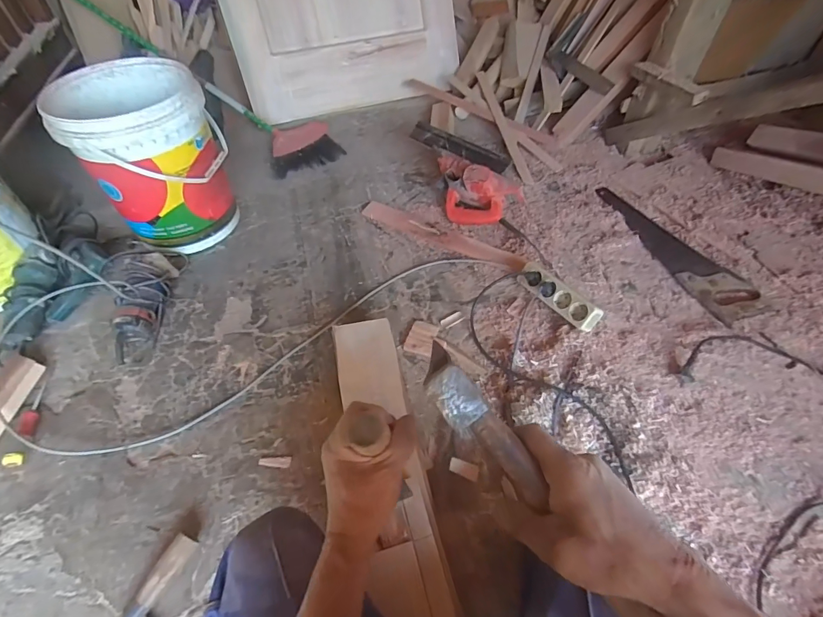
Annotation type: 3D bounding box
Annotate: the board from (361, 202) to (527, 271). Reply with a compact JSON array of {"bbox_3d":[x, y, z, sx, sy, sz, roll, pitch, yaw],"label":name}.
[{"bbox_3d":[0.071,-0.191,1.103,0.471,0.011,0.067,26,60,22],"label":"board"}]

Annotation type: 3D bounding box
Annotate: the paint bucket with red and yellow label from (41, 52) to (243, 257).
[{"bbox_3d":[-0.623,-0.363,1.032,0.301,0.353,0.299,-29,57,-20],"label":"paint bucket with red and yellow label"}]

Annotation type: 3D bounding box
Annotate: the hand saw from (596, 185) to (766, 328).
[{"bbox_3d":[0.661,-0.171,1.057,0.126,0.033,0.510,-13,53,-9],"label":"hand saw"}]

